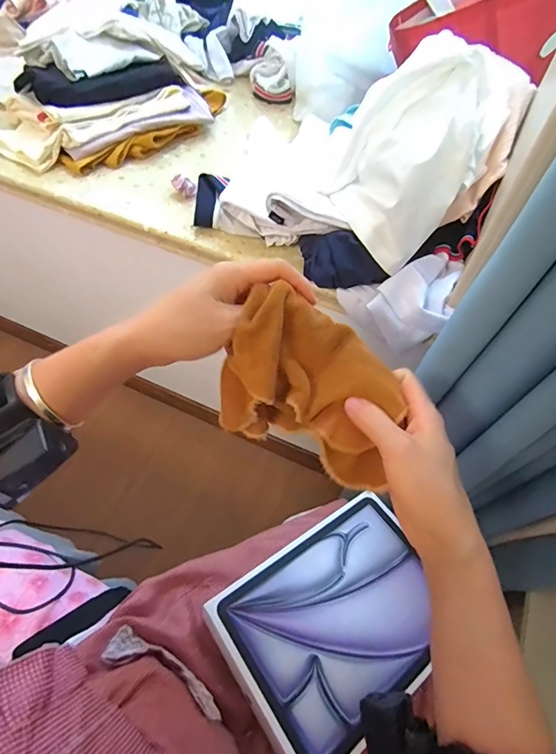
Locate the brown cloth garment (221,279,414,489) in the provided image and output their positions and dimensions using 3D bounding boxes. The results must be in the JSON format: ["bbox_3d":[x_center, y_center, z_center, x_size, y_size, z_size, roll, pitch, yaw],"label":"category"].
[{"bbox_3d":[0.034,0.007,0.349,0.150,0.107,0.094,26,61,14],"label":"brown cloth garment"}]

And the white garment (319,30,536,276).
[{"bbox_3d":[0.183,-0.307,0.550,0.170,0.156,0.274,34,63,18],"label":"white garment"}]

